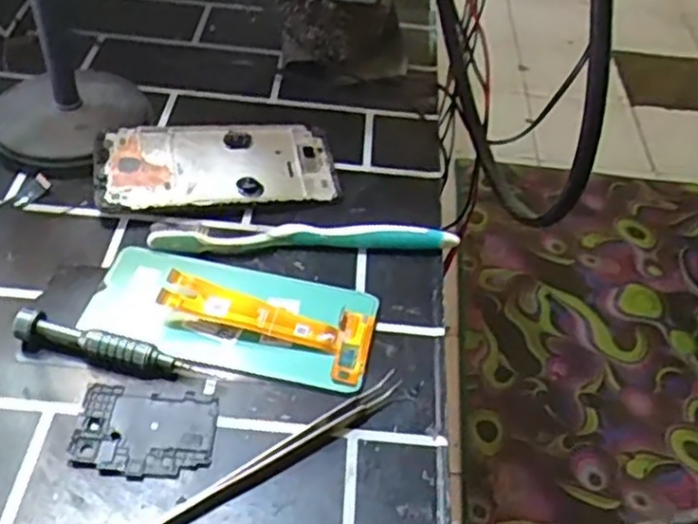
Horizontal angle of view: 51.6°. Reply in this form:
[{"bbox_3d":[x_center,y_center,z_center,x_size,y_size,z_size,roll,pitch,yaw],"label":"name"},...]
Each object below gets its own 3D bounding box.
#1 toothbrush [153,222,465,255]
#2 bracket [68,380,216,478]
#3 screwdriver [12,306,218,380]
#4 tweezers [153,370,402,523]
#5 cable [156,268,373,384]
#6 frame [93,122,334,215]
[{"bbox_3d":[-0.026,-0.016,0.443,0.184,0.011,0.025,2,46,-4],"label":"toothbrush"},{"bbox_3d":[-0.099,0.081,0.350,0.065,0.004,0.046,5,46,-1],"label":"bracket"},{"bbox_3d":[-0.122,0.045,0.375,0.105,0.017,0.014,12,46,6],"label":"screwdriver"},{"bbox_3d":[-0.035,0.093,0.346,0.151,0.007,0.012,-27,55,-28],"label":"tweezers"},{"bbox_3d":[-0.046,0.032,0.398,0.115,0.009,0.047,16,46,0],"label":"cable"},{"bbox_3d":[-0.087,-0.065,0.480,0.154,0.006,0.072,-4,58,-15],"label":"frame"}]

